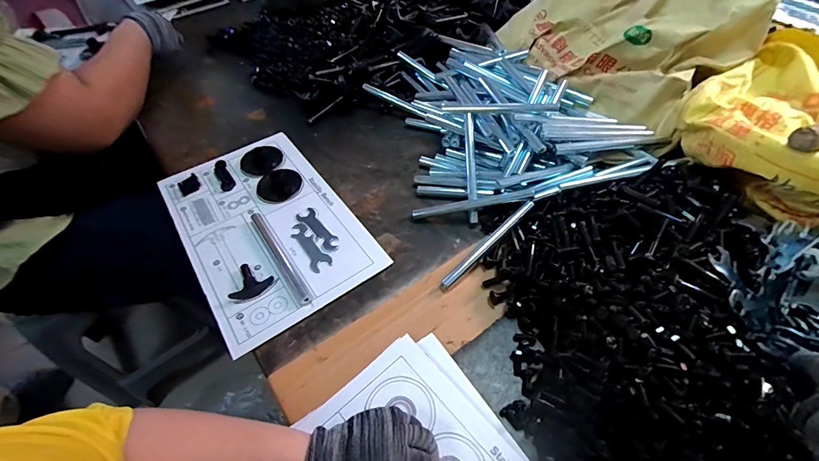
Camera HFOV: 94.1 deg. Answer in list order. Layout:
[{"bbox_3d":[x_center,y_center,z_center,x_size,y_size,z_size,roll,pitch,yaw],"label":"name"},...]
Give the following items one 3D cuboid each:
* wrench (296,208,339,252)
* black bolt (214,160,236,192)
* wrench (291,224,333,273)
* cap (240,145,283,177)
[{"bbox_3d":[-0.133,-0.001,0.562,0.026,0.004,0.090,-34,59,-21],"label":"wrench"},{"bbox_3d":[-0.308,-0.089,0.635,0.023,0.010,0.073,-27,57,-17],"label":"black bolt"},{"bbox_3d":[-0.143,0.022,0.545,0.029,0.004,0.092,-29,57,-19],"label":"wrench"},{"bbox_3d":[-0.259,-0.123,0.668,0.068,0.017,0.068,-1,53,1],"label":"cap"}]

